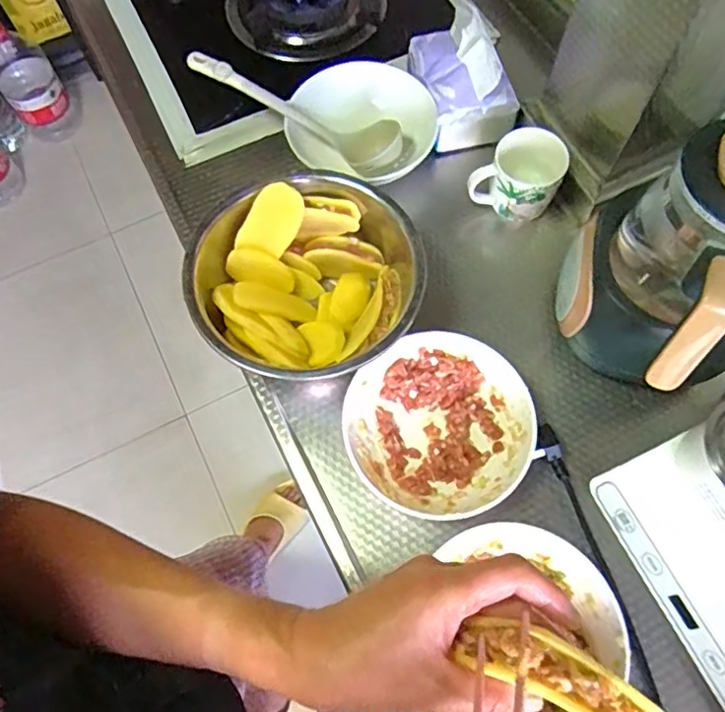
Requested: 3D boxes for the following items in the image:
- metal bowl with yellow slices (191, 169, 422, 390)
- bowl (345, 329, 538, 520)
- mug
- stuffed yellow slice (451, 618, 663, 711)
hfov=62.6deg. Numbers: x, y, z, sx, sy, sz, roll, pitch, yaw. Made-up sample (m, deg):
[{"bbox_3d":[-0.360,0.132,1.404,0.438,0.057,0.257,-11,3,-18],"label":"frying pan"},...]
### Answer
[{"bbox_3d":[-0.056,-0.070,0.616,0.219,0.097,0.219,0,68,1],"label":"metal bowl with yellow slices"},{"bbox_3d":[0.075,0.071,0.590,0.177,0.053,0.171,0,68,1],"label":"bowl"},{"bbox_3d":[0.178,-0.206,0.693,0.096,0.078,0.078,19,69,9],"label":"mug"},{"bbox_3d":[0.099,0.155,0.283,0.104,0.017,0.028,23,70,15],"label":"stuffed yellow slice"}]

